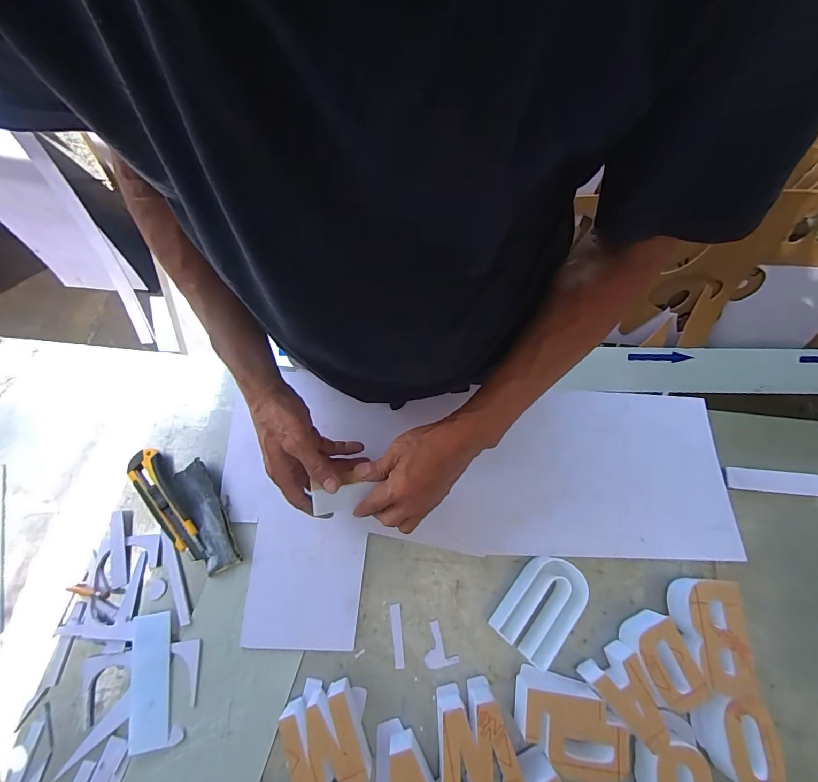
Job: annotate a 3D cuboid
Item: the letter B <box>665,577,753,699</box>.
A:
[{"bbox_3d":[0.339,0.275,0.464,0.072,0.050,0.111,8,71,1],"label":"letter B"}]

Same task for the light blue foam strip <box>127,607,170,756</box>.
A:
[{"bbox_3d":[-0.290,0.322,0.448,0.043,0.005,0.130,-8,73,-1],"label":"light blue foam strip"}]

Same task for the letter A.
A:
[{"bbox_3d":[0.240,0.332,0.438,0.059,0.046,0.080,-28,74,-10],"label":"letter A"}]

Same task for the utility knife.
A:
[{"bbox_3d":[-0.304,0.142,0.500,0.039,0.018,0.149,-32,75,-11],"label":"utility knife"}]

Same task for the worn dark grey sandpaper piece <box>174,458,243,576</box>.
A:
[{"bbox_3d":[-0.251,0.153,0.496,0.045,0.019,0.138,-27,74,-10],"label":"worn dark grey sandpaper piece"}]

